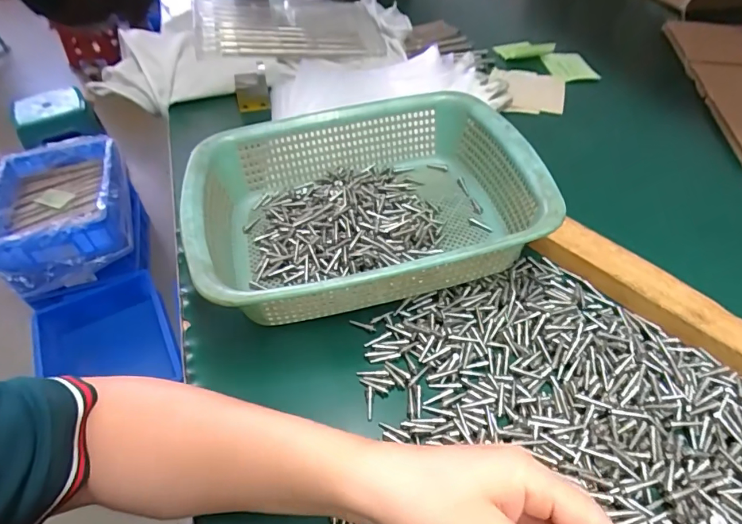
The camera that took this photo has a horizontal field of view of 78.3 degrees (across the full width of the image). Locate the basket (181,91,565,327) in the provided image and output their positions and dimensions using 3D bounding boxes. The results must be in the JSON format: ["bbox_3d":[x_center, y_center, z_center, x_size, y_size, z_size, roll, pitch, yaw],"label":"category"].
[{"bbox_3d":[-0.005,-0.049,0.424,0.292,0.094,0.217,-13,47,-8],"label":"basket"}]

